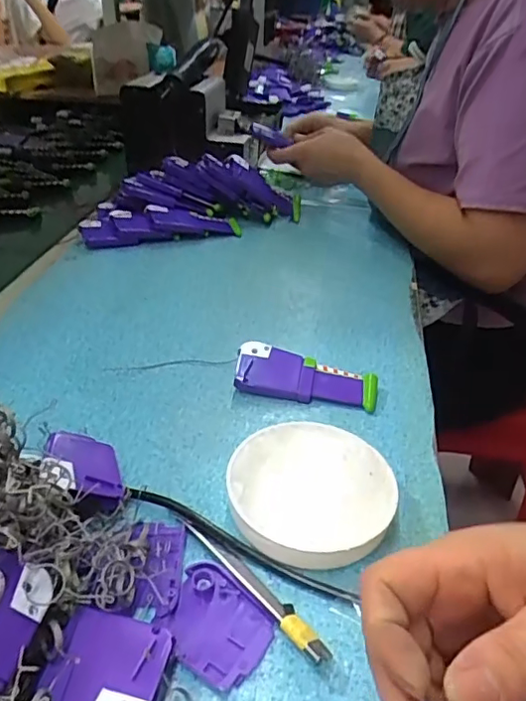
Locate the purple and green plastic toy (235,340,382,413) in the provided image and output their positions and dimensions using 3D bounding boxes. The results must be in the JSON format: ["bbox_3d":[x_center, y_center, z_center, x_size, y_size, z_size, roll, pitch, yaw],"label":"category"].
[{"bbox_3d":[0.038,0.022,0.474,0.120,0.023,0.047,5,36,4],"label":"purple and green plastic toy"}]

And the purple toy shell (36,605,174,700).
[{"bbox_3d":[-0.076,0.158,0.267,0.055,0.018,0.053,9,36,9],"label":"purple toy shell"}]

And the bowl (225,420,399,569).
[{"bbox_3d":[0.031,0.092,0.361,0.098,0.027,0.106,2,36,-1],"label":"bowl"}]

